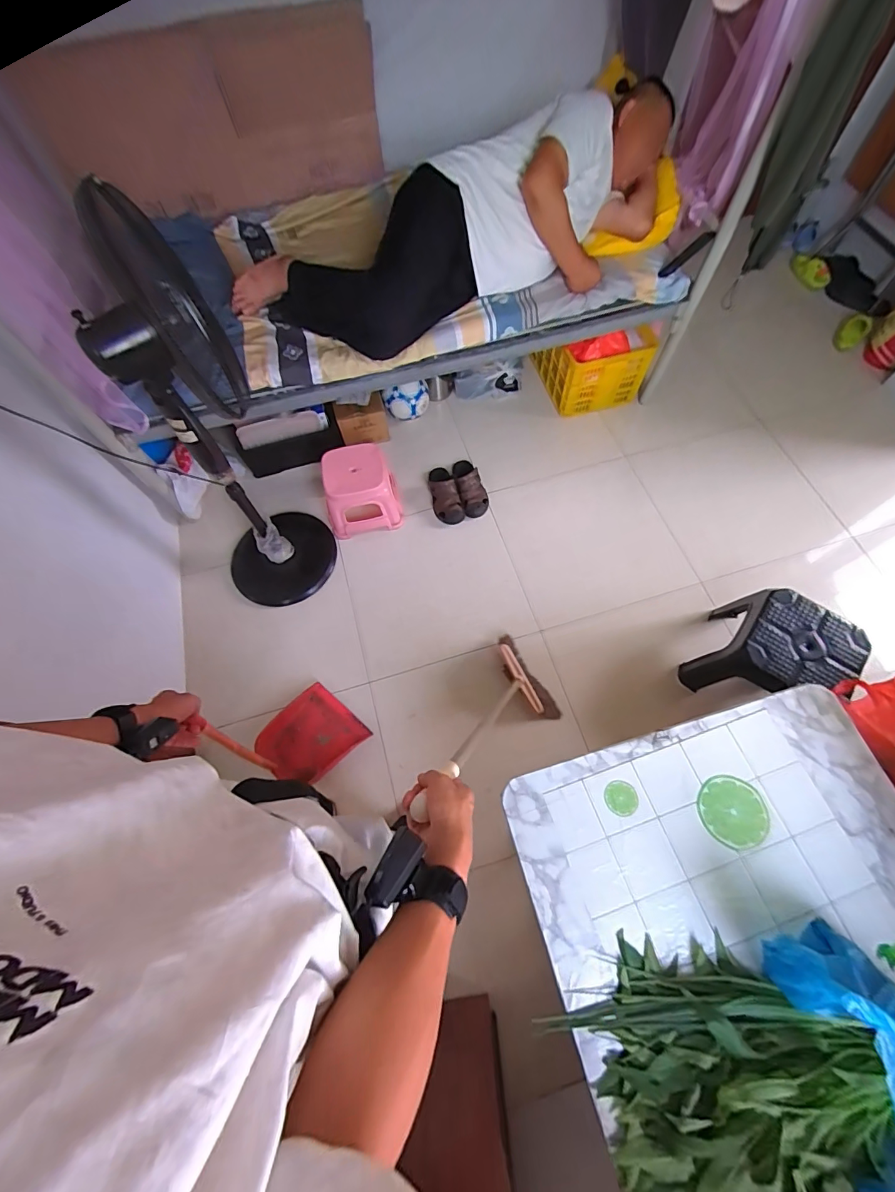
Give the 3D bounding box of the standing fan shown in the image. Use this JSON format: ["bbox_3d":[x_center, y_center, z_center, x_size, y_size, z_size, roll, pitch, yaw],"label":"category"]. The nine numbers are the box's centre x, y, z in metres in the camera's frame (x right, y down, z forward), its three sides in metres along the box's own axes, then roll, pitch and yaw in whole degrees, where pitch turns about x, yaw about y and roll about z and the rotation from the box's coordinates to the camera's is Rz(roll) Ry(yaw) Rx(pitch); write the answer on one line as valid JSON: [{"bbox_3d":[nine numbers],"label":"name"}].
[{"bbox_3d":[-0.633,-0.334,1.191,0.395,1.187,0.308,31,72,14],"label":"standing fan"}]

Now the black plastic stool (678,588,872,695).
[{"bbox_3d":[0.898,0.180,1.229,0.295,0.276,0.297,36,73,16],"label":"black plastic stool"}]

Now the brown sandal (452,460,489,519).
[{"bbox_3d":[0.086,-0.430,1.671,0.114,0.098,0.281,-12,67,-2],"label":"brown sandal"}]

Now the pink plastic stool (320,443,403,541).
[{"bbox_3d":[-0.320,-0.383,1.582,0.270,0.225,0.237,-12,67,-3],"label":"pink plastic stool"}]

